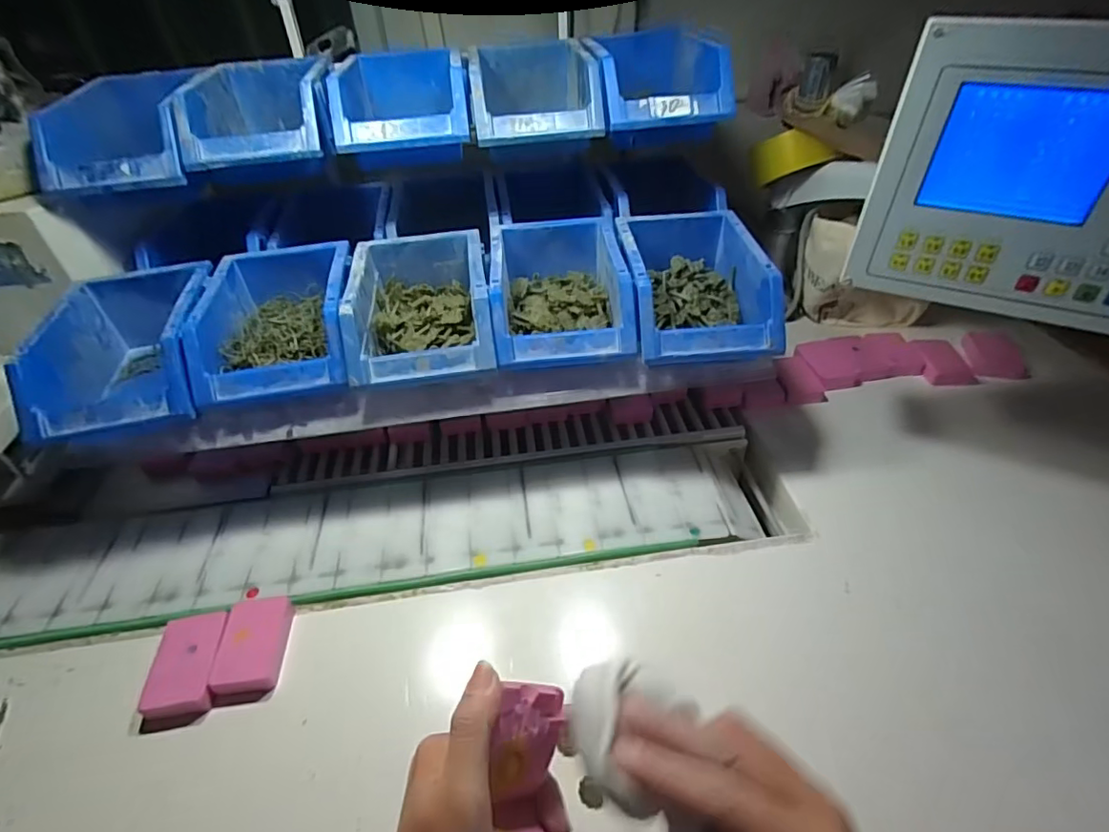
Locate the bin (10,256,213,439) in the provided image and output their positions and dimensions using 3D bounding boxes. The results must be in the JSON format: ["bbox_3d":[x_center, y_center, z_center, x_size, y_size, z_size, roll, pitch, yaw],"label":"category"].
[{"bbox_3d":[-0.370,-0.057,0.495,0.123,0.081,0.187,-12,42,-9],"label":"bin"}]

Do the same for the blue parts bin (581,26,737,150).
[{"bbox_3d":[0.105,-0.359,0.591,0.123,0.078,0.206,-3,41,0],"label":"blue parts bin"}]

